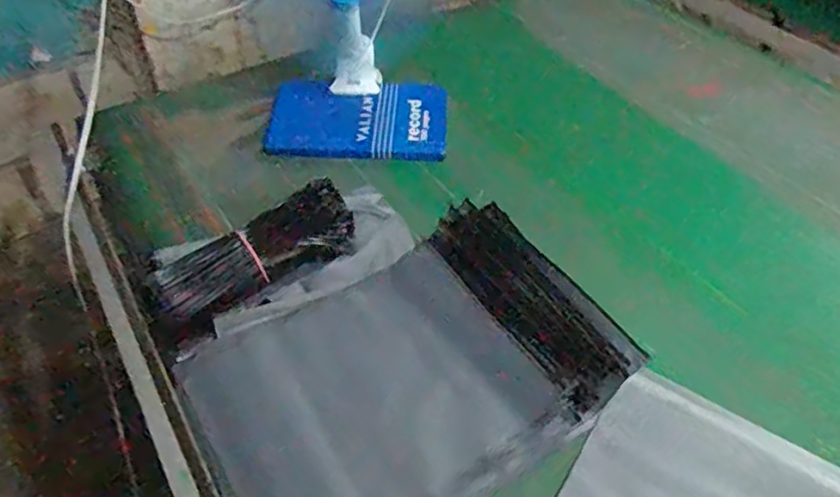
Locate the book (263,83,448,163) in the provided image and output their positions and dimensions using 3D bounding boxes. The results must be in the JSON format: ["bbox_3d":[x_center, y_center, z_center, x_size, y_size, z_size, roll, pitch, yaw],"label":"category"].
[{"bbox_3d":[-0.097,-0.212,1.025,0.287,0.034,0.147,2,64,-13],"label":"book"}]

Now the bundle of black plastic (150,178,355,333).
[{"bbox_3d":[-0.194,0.011,0.811,0.235,0.084,0.105,-30,53,-26],"label":"bundle of black plastic"}]

